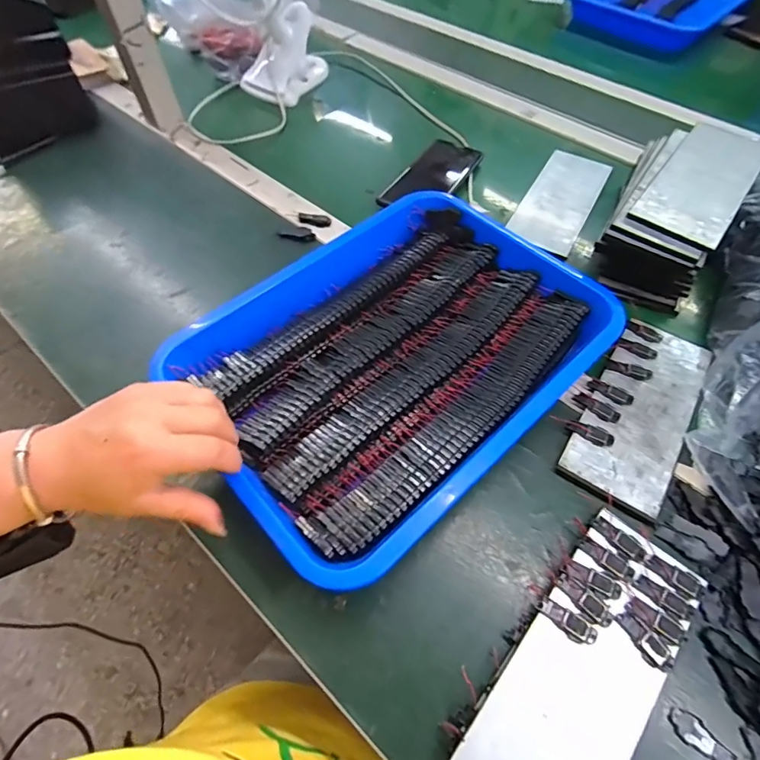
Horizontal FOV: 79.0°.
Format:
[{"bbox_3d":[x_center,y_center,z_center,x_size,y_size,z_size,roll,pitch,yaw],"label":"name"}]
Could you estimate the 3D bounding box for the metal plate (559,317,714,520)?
[{"bbox_3d":[0.229,0.024,0.404,0.079,0.011,0.201,30,62,18],"label":"metal plate"}]

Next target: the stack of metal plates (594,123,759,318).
[{"bbox_3d":[0.312,-0.174,0.489,0.096,0.094,0.214,30,61,18],"label":"stack of metal plates"}]

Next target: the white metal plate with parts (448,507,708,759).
[{"bbox_3d":[0.131,0.186,0.297,0.080,0.021,0.193,36,64,21],"label":"white metal plate with parts"}]

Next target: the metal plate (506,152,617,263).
[{"bbox_3d":[0.224,-0.224,0.572,0.078,0.008,0.195,26,61,16],"label":"metal plate"}]

